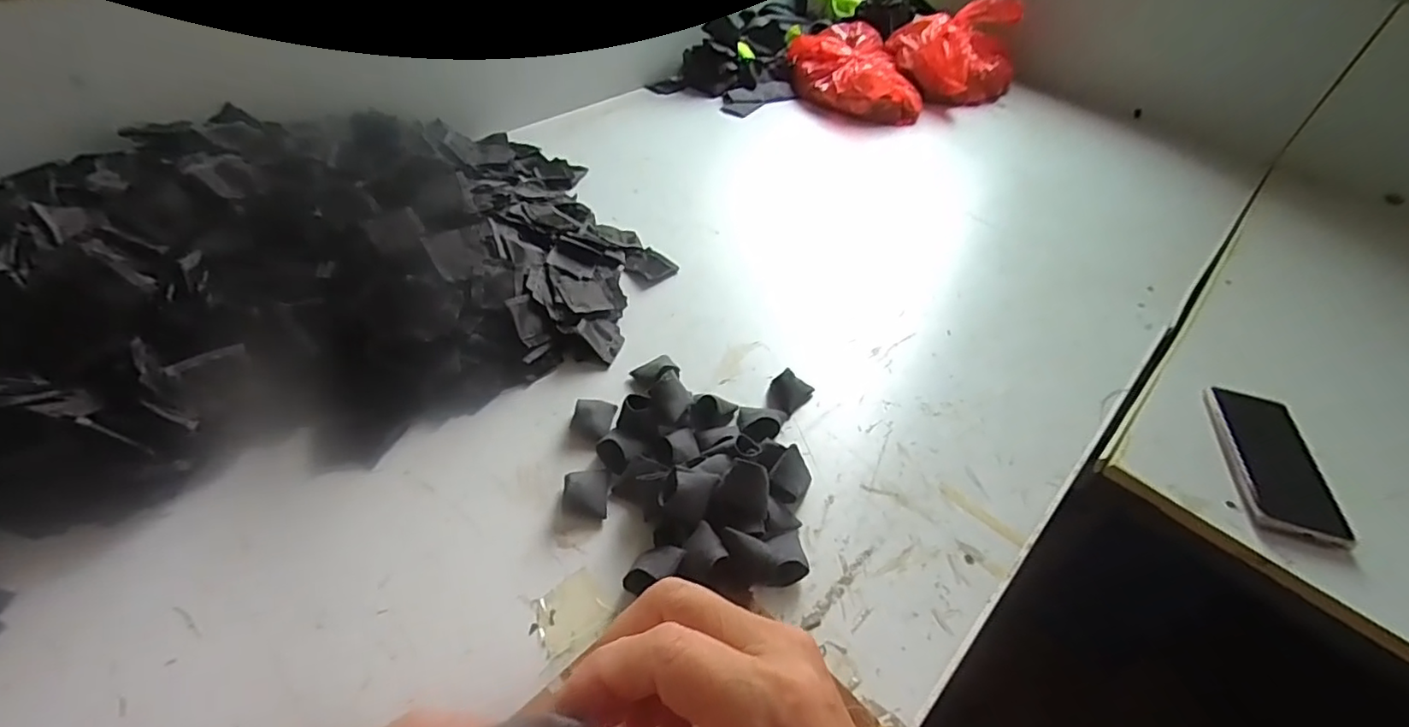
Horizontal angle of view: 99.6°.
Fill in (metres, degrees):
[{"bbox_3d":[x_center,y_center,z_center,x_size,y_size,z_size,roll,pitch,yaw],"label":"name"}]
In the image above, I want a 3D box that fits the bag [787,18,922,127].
[{"bbox_3d":[0.254,-0.501,1.030,0.184,0.084,0.222,-4,47,-9],"label":"bag"}]

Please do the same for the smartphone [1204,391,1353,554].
[{"bbox_3d":[0.504,0.086,0.528,0.072,0.017,0.162,12,46,7],"label":"smartphone"}]

